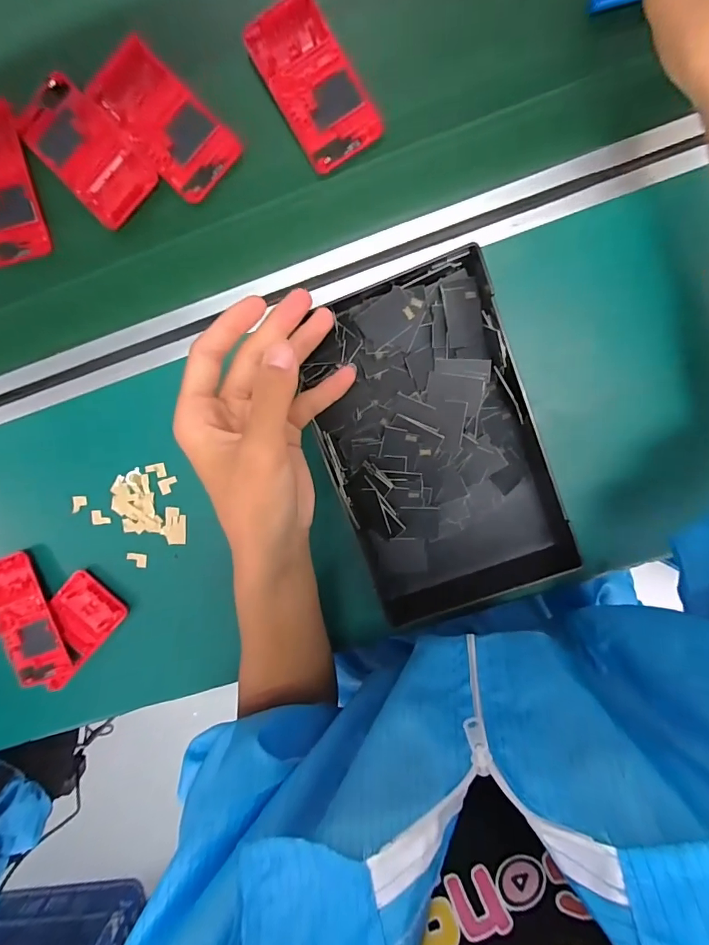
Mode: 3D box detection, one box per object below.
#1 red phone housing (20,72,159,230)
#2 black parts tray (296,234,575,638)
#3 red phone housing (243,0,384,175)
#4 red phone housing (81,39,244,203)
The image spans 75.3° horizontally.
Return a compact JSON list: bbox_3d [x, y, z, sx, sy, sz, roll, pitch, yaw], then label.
[{"bbox_3d":[-0.222,-0.268,0.380,0.066,0.005,0.118,-43,93,7],"label":"red phone housing"},{"bbox_3d":[0.069,-0.011,0.376,0.167,0.030,0.277,-22,105,2],"label":"black parts tray"},{"bbox_3d":[-0.035,-0.312,0.363,0.061,0.010,0.129,-31,94,6],"label":"red phone housing"},{"bbox_3d":[-0.156,-0.288,0.374,0.062,0.005,0.123,-45,92,7],"label":"red phone housing"}]

